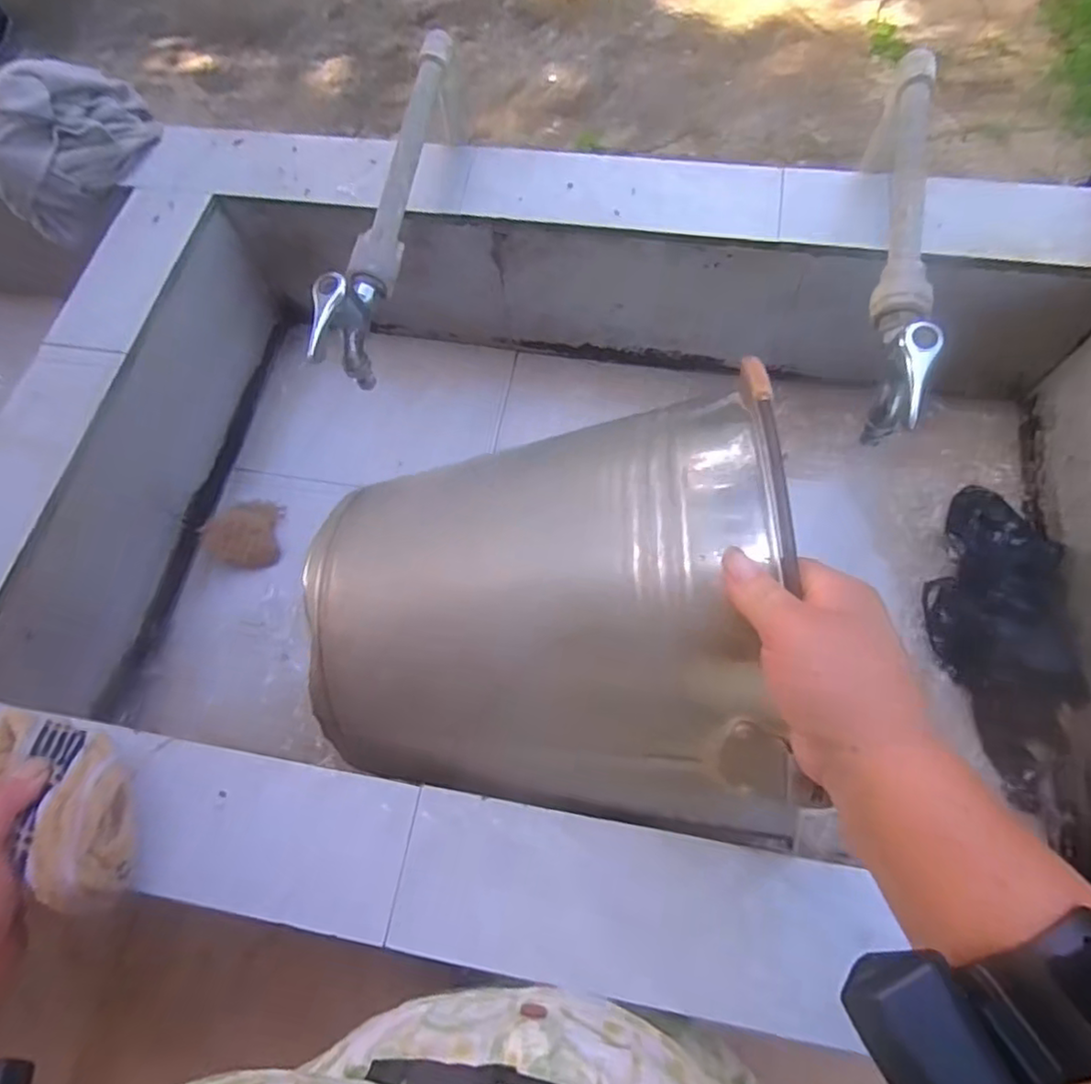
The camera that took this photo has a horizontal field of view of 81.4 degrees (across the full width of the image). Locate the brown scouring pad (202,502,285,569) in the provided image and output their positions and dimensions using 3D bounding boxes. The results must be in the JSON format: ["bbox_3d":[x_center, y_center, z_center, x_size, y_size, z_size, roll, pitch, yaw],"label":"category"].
[{"bbox_3d":[-0.321,-0.010,0.691,0.064,0.040,0.078,35,72,18],"label":"brown scouring pad"}]

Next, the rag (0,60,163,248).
[{"bbox_3d":[-0.471,-0.394,0.640,0.168,0.131,0.061,-43,70,-15],"label":"rag"}]

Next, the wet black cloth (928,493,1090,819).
[{"bbox_3d":[0.424,0.077,0.586,0.106,0.063,0.291,9,66,8],"label":"wet black cloth"}]

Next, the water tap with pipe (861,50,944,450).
[{"bbox_3d":[0.261,-0.215,0.465,0.031,0.076,0.333,11,67,9],"label":"water tap with pipe"}]

